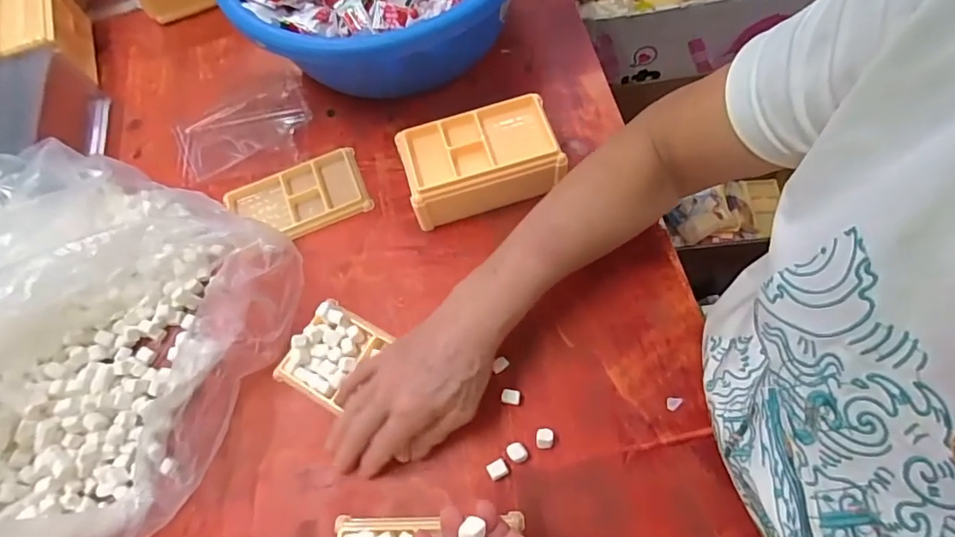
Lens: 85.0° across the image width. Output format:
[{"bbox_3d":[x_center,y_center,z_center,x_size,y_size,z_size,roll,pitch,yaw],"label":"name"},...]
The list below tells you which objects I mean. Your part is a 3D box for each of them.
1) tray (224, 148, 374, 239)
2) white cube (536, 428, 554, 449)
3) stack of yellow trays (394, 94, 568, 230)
[{"bbox_3d":[-0.176,-0.067,0.515,0.131,0.016,0.078,-23,65,-4],"label":"tray"},{"bbox_3d":[0.051,0.129,0.397,0.013,0.013,0.014,1,66,7],"label":"white cube"},{"bbox_3d":[0.003,-0.100,0.480,0.139,0.048,0.080,-17,64,-1],"label":"stack of yellow trays"}]

